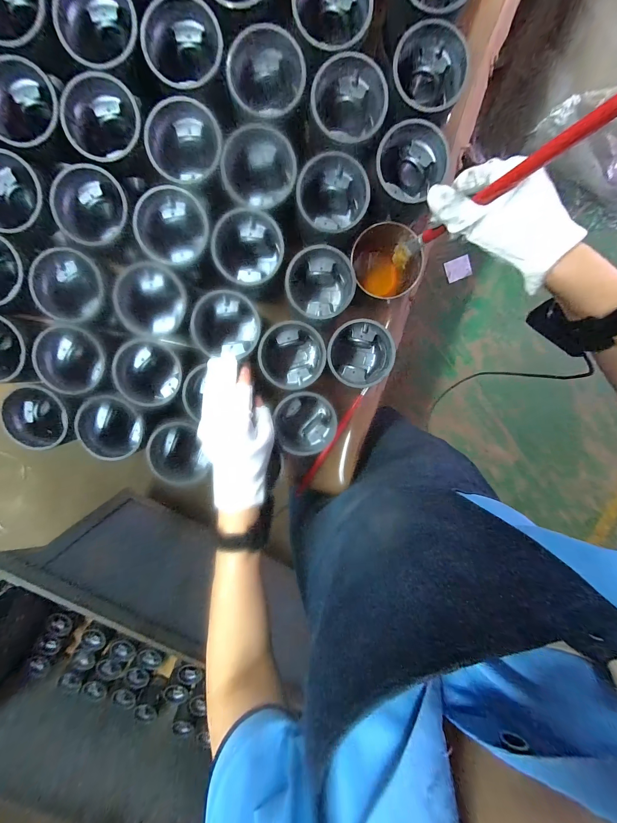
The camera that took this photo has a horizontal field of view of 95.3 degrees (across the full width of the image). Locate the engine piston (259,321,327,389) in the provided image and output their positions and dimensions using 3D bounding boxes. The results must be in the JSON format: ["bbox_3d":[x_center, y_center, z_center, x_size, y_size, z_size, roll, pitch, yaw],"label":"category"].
[{"bbox_3d":[-0.022,-0.081,0.411,0.087,0.077,0.086,4,99,-1],"label":"engine piston"}]

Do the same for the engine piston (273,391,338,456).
[{"bbox_3d":[-0.005,0.013,0.425,0.090,0.072,0.091,-36,97,5],"label":"engine piston"}]

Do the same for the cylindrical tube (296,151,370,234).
[{"bbox_3d":[0.032,-0.276,0.379,0.090,0.070,0.081,7,99,-1],"label":"cylindrical tube"}]

